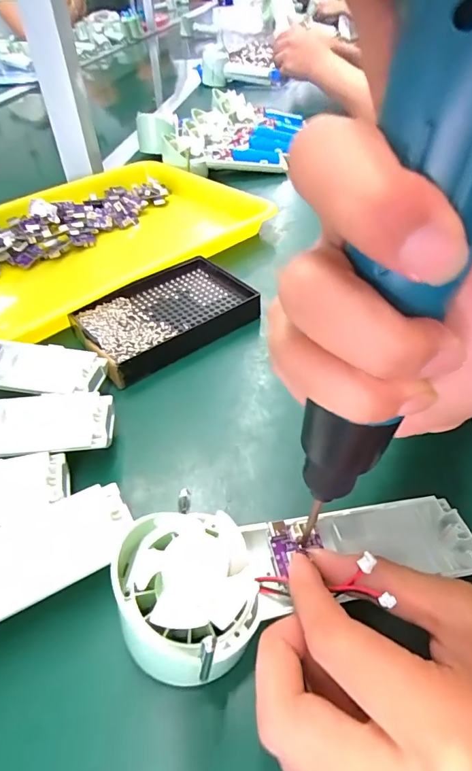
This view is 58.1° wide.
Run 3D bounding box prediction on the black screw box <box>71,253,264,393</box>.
[{"bbox_3d":[-0.058,-0.059,0.356,0.140,0.025,0.088,-30,52,-26],"label":"black screw box"}]

